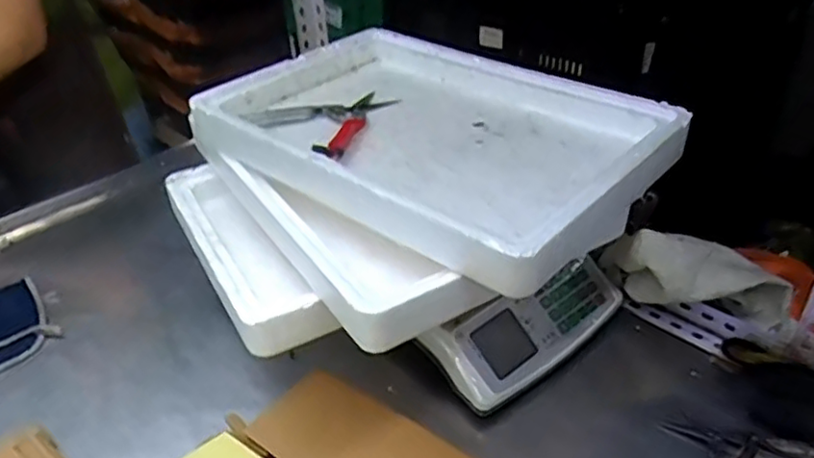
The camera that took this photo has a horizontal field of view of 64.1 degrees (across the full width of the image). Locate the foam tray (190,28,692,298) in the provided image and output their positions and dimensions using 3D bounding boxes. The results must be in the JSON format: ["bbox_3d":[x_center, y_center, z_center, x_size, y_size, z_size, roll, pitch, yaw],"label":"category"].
[{"bbox_3d":[0.024,-0.112,0.686,0.461,0.058,0.308,28,45,34],"label":"foam tray"}]

